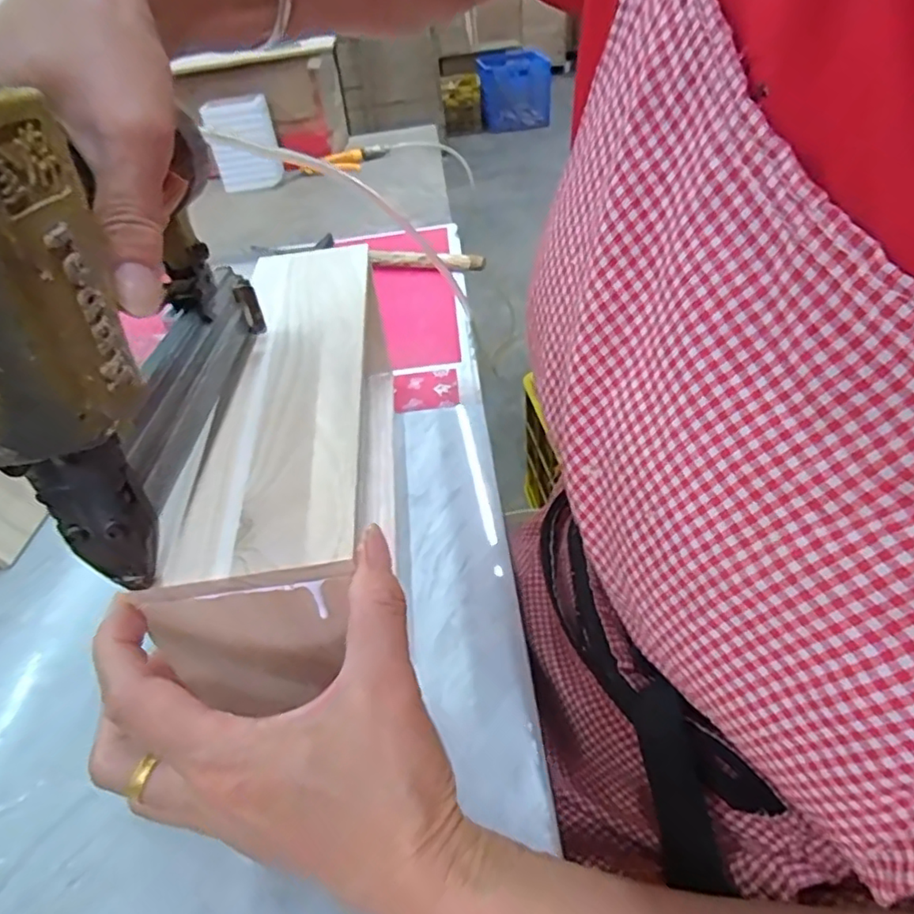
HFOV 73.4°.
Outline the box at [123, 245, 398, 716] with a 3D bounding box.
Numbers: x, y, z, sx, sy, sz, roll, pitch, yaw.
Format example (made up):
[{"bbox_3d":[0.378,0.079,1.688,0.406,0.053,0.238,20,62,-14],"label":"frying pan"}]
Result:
[{"bbox_3d":[-0.098,-0.030,0.369,0.091,0.082,0.343,-8,43,-1],"label":"box"}]

